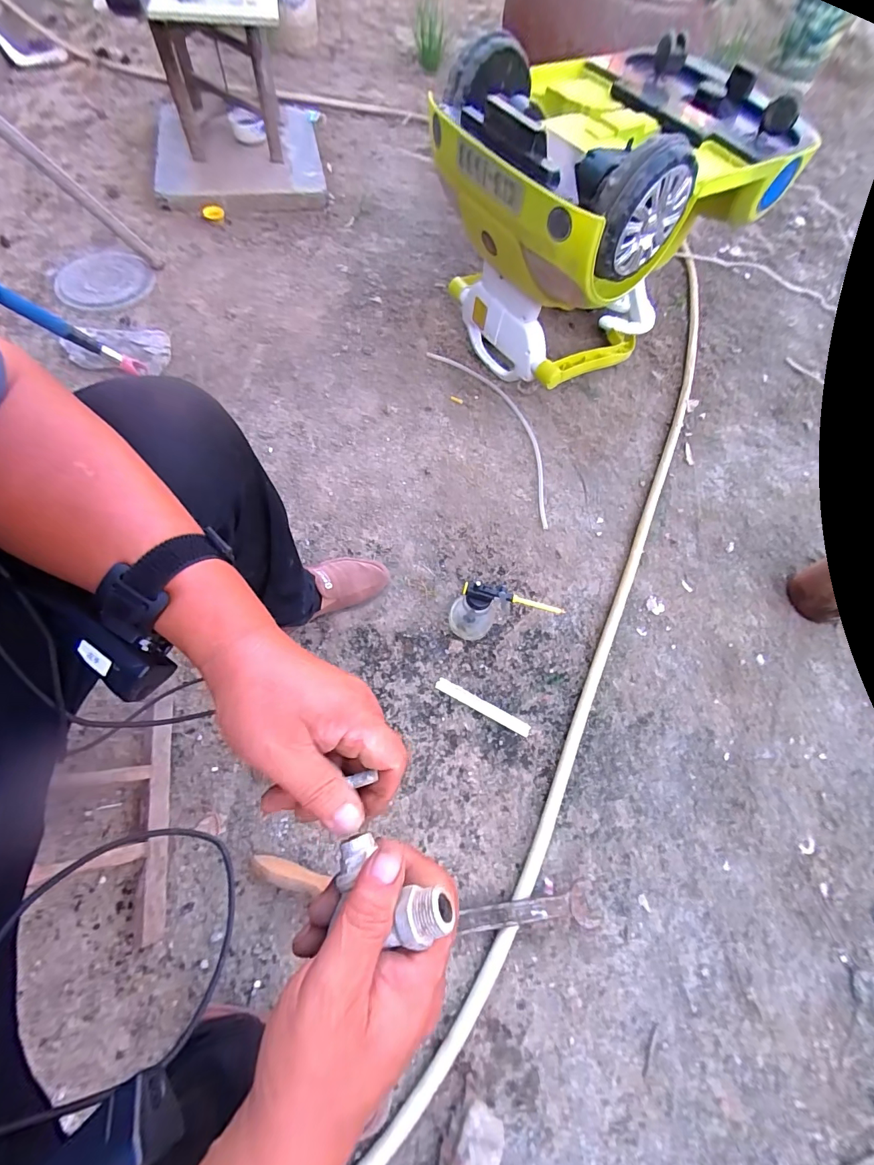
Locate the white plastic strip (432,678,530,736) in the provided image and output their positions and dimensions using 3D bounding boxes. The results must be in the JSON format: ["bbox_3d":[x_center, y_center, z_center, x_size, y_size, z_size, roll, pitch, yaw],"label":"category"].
[{"bbox_3d":[0.079,0.216,0.742,0.176,0.005,0.022,26,70,9],"label":"white plastic strip"}]

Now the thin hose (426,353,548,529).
[{"bbox_3d":[0.158,-0.363,1.001,0.120,0.011,0.574,-29,78,-10],"label":"thin hose"}]

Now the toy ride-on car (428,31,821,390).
[{"bbox_3d":[0.319,-0.704,0.846,0.522,0.494,0.435,-31,72,-17],"label":"toy ride-on car"}]

